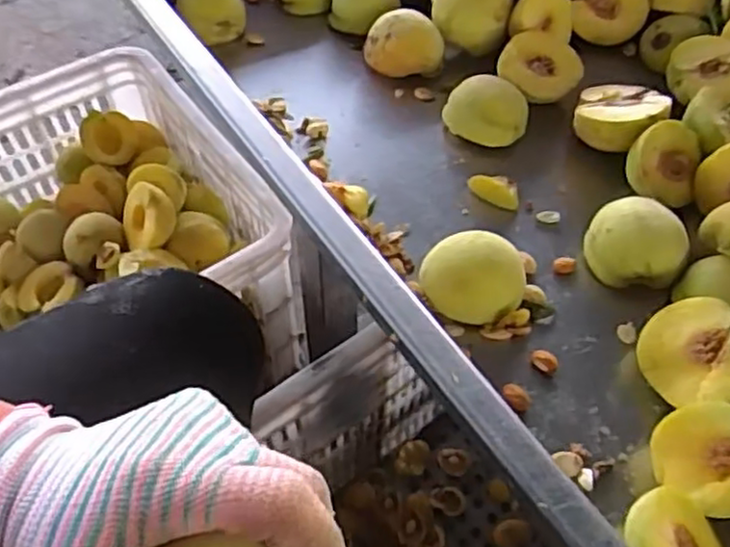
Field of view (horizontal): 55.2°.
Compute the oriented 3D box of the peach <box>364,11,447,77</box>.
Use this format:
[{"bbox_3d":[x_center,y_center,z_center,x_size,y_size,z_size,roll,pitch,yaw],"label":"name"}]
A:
[{"bbox_3d":[0.033,-0.187,0.578,0.065,0.040,0.056,4,54,2],"label":"peach"}]

